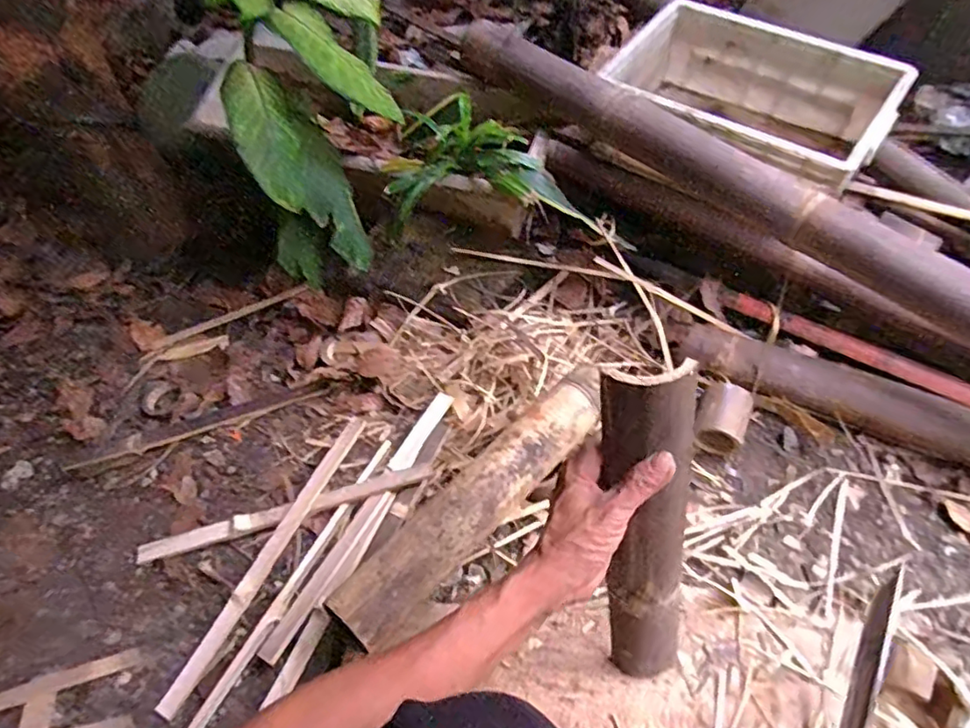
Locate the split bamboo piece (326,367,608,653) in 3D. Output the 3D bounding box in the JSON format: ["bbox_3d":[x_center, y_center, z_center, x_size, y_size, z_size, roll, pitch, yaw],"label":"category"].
[{"bbox_3d":[0.005,0.145,0.713,0.076,0.027,0.424,36,60,26],"label":"split bamboo piece"}]

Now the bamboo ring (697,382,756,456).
[{"bbox_3d":[0.335,0.077,0.855,0.072,0.068,0.097,17,53,15],"label":"bamboo ring"}]

